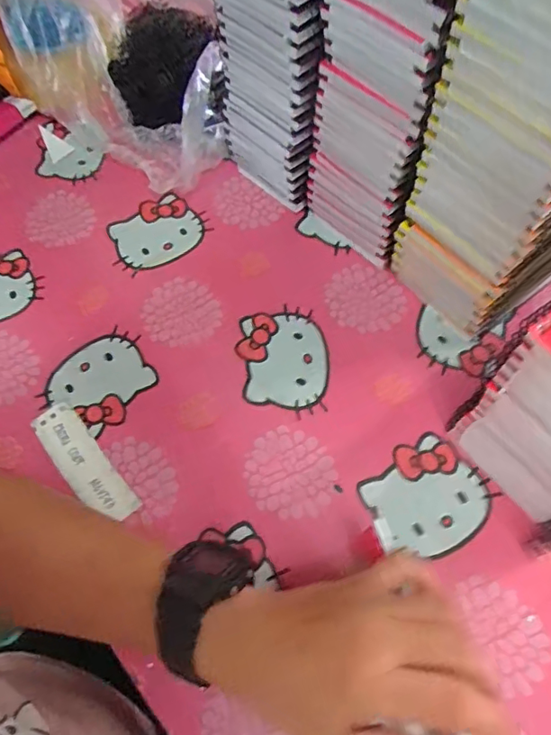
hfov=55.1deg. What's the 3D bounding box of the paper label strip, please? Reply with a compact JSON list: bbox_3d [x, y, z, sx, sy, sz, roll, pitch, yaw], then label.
[{"bbox_3d":[-0.141,0.071,0.388,0.032,0.005,0.104,-38,68,-15],"label":"paper label strip"}]

